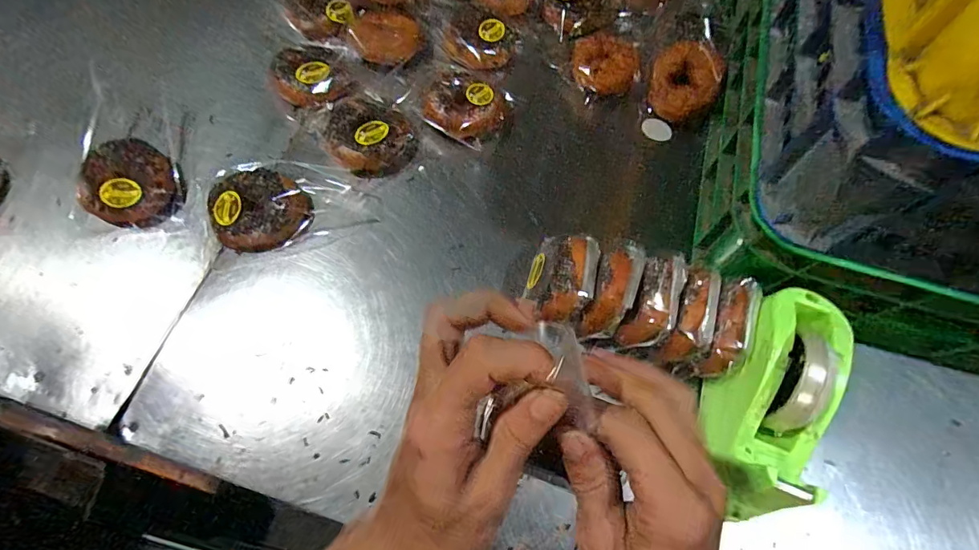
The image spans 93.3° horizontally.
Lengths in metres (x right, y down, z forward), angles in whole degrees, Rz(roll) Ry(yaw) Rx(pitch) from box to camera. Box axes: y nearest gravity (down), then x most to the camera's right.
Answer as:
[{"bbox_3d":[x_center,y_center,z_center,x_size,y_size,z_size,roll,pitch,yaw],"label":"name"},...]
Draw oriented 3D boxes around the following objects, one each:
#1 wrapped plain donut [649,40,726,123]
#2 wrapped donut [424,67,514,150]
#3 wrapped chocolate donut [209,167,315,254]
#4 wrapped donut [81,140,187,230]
[{"bbox_3d":[0.251,-0.252,0.597,0.085,0.036,0.107,23,70,7],"label":"wrapped plain donut"},{"bbox_3d":[-0.029,-0.213,0.575,0.105,0.038,0.101,24,70,8],"label":"wrapped donut"},{"bbox_3d":[-0.257,-0.072,0.515,0.098,0.031,0.096,0,69,-1],"label":"wrapped chocolate donut"},{"bbox_3d":[-0.406,-0.105,0.522,0.100,0.040,0.097,32,71,10],"label":"wrapped donut"}]

